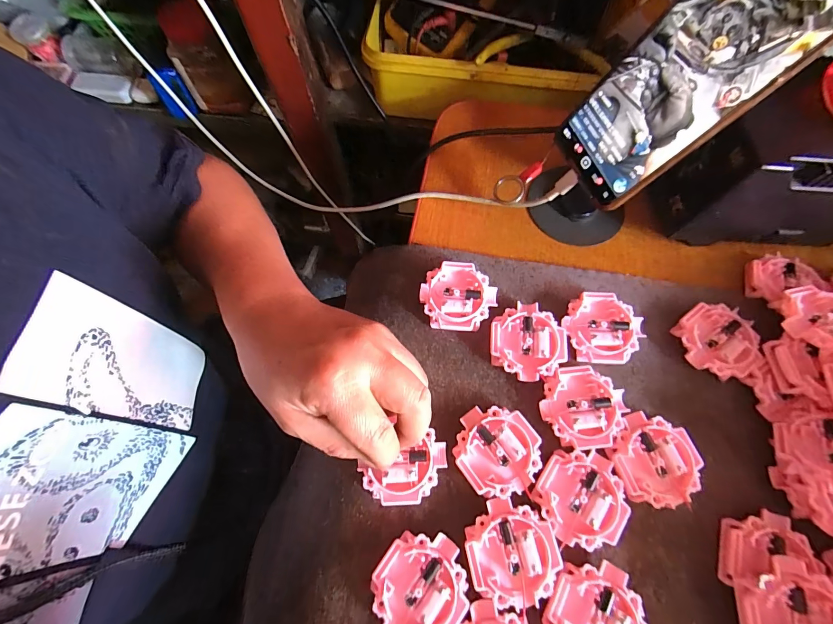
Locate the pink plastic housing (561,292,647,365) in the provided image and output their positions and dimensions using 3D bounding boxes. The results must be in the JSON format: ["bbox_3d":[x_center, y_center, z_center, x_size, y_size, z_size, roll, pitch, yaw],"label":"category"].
[{"bbox_3d":[0.134,0.012,0.267,0.053,0.016,0.051,1,69,0],"label":"pink plastic housing"}]

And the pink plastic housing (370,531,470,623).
[{"bbox_3d":[0.002,0.159,0.212,0.051,0.016,0.051,-2,69,-1],"label":"pink plastic housing"}]

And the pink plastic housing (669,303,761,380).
[{"bbox_3d":[0.216,0.022,0.265,0.050,0.016,0.052,-5,69,-2],"label":"pink plastic housing"}]

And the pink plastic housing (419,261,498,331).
[{"bbox_3d":[0.031,-0.012,0.274,0.055,0.017,0.051,3,69,1],"label":"pink plastic housing"}]

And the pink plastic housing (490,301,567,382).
[{"bbox_3d":[0.080,0.022,0.263,0.053,0.016,0.053,7,70,2],"label":"pink plastic housing"}]

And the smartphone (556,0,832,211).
[{"bbox_3d":[0.156,-0.136,0.200,0.006,0.162,0.072,-7,68,-34],"label":"smartphone"}]

